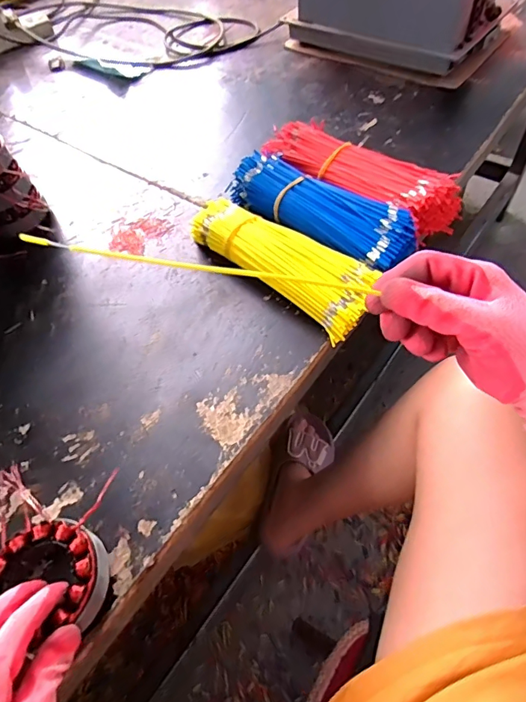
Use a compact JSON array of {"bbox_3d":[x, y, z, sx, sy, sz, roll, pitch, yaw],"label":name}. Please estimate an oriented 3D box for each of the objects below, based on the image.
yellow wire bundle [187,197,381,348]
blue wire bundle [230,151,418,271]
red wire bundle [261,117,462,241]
[{"bbox_3d":[0.022,-0.107,0.523,0.078,0.044,0.241,-41,62,-21],"label":"yellow wire bundle"},{"bbox_3d":[0.071,-0.170,0.555,0.235,0.052,0.089,31,63,23],"label":"blue wire bundle"},{"bbox_3d":[0.126,-0.233,0.601,0.271,0.051,0.097,31,63,23],"label":"red wire bundle"}]

